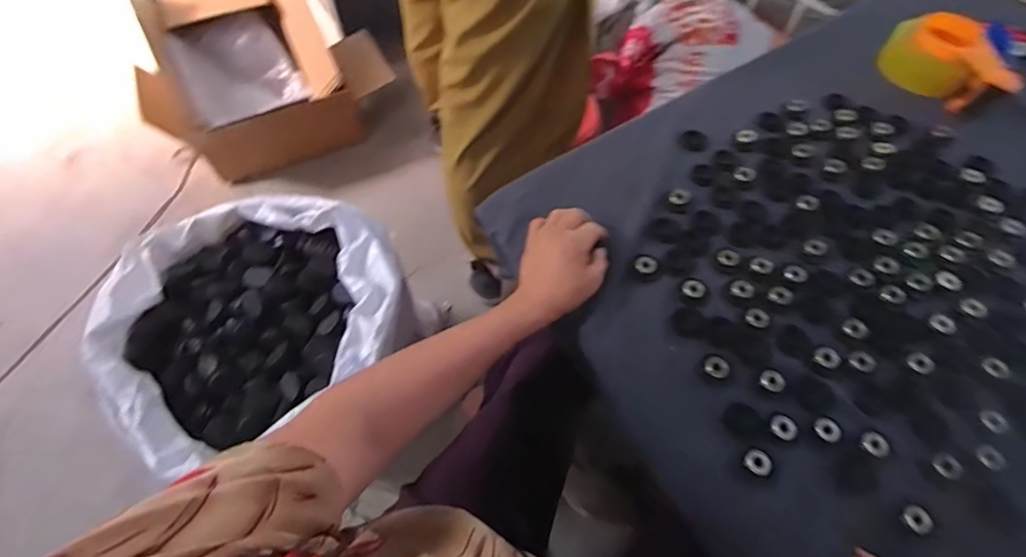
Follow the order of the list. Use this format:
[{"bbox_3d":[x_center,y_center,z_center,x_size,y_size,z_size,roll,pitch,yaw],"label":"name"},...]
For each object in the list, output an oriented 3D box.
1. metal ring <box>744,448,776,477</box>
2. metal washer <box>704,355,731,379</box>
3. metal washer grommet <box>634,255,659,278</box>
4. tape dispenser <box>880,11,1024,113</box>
[{"bbox_3d":[0.226,0.169,0.457,0.025,0.009,0.023,1,60,-1],"label":"metal ring"},{"bbox_3d":[0.206,0.089,0.500,0.024,0.004,0.025,1,60,-1],"label":"metal washer"},{"bbox_3d":[0.150,-0.015,0.556,0.026,0.004,0.027,34,65,16],"label":"metal washer grommet"},{"bbox_3d":[0.620,-0.308,0.705,0.104,0.060,0.163,-36,67,-19],"label":"tape dispenser"}]

